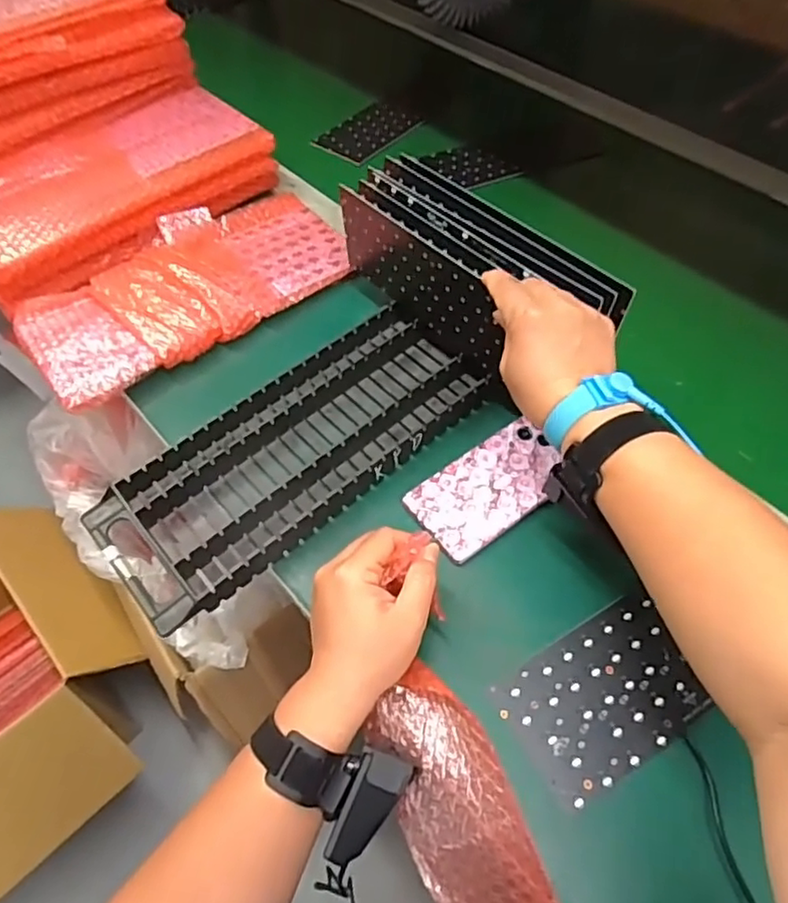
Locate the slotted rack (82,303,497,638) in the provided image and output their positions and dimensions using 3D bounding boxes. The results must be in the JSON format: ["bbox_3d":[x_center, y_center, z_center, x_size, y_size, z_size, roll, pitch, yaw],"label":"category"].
[{"bbox_3d":[-0.073,-0.007,0.563,0.374,0.034,0.149,-37,62,-21],"label":"slotted rack"}]

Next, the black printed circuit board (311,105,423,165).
[{"bbox_3d":[-0.033,-0.451,0.892,0.095,0.008,0.139,36,64,24],"label":"black printed circuit board"}]

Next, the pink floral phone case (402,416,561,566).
[{"bbox_3d":[0.082,0.033,0.539,0.137,0.015,0.077,-33,61,-19],"label":"pink floral phone case"}]

